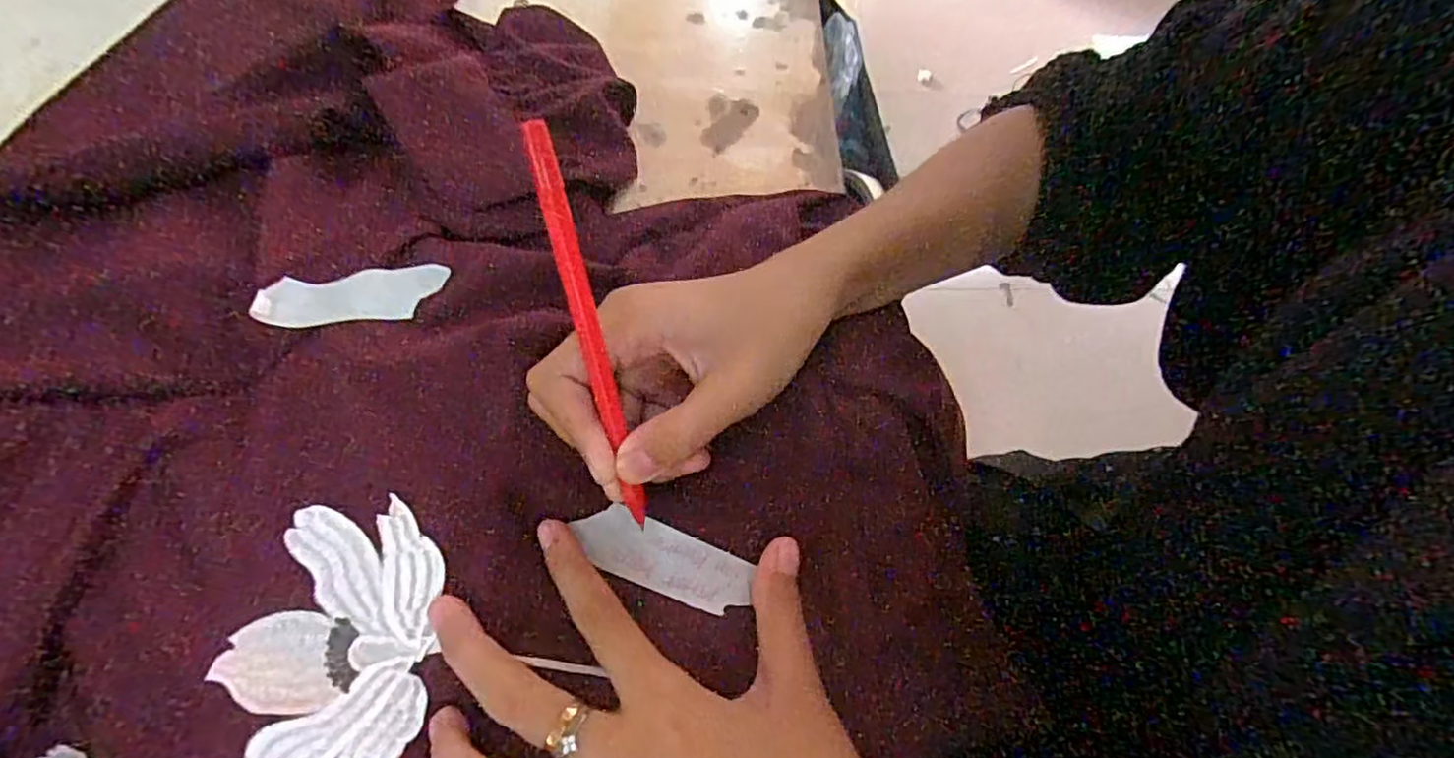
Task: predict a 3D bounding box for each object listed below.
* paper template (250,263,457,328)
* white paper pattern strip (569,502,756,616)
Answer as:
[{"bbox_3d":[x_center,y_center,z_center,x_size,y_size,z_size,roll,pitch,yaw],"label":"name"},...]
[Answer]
[{"bbox_3d":[-0.148,-0.035,0.266,0.067,0.011,0.023,-6,68,-8],"label":"paper template"},{"bbox_3d":[-0.023,0.066,0.245,0.066,0.004,0.023,23,73,5],"label":"white paper pattern strip"}]

